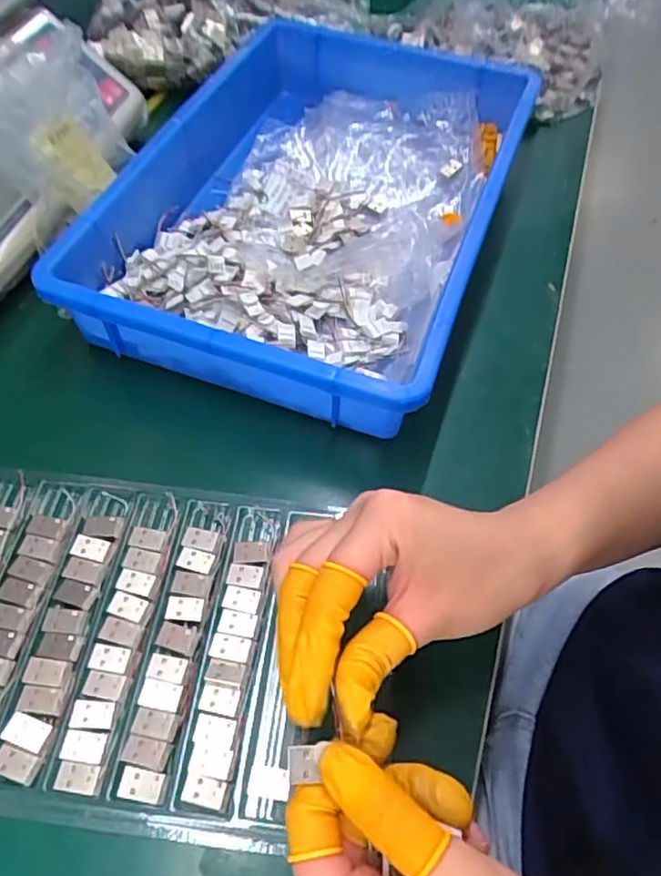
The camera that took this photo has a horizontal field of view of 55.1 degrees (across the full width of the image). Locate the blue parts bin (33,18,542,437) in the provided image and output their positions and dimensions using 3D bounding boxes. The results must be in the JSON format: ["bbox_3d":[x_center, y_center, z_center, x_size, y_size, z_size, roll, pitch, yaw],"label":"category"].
[{"bbox_3d":[-0.006,-0.180,0.465,0.242,0.060,0.363,19,58,9],"label":"blue parts bin"}]

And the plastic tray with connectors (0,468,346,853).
[{"bbox_3d":[-0.136,0.093,0.317,0.241,0.009,0.163,7,57,2],"label":"plastic tray with connectors"}]

